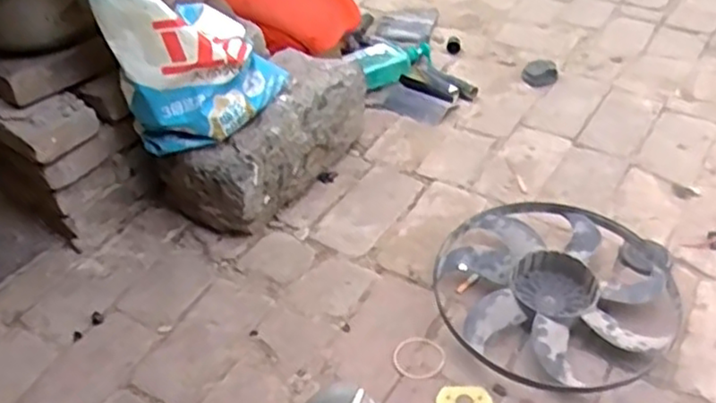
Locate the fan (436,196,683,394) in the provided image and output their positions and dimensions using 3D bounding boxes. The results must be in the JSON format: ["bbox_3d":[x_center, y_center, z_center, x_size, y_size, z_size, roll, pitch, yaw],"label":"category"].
[{"bbox_3d":[0.302,0.125,1.048,0.356,0.052,0.356,-21,45,-16],"label":"fan"}]

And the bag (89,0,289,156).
[{"bbox_3d":[-0.239,-0.248,1.055,0.120,0.287,0.254,29,53,31],"label":"bag"}]

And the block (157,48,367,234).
[{"bbox_3d":[-0.161,-0.112,1.251,0.178,0.183,0.375,23,50,27],"label":"block"}]

